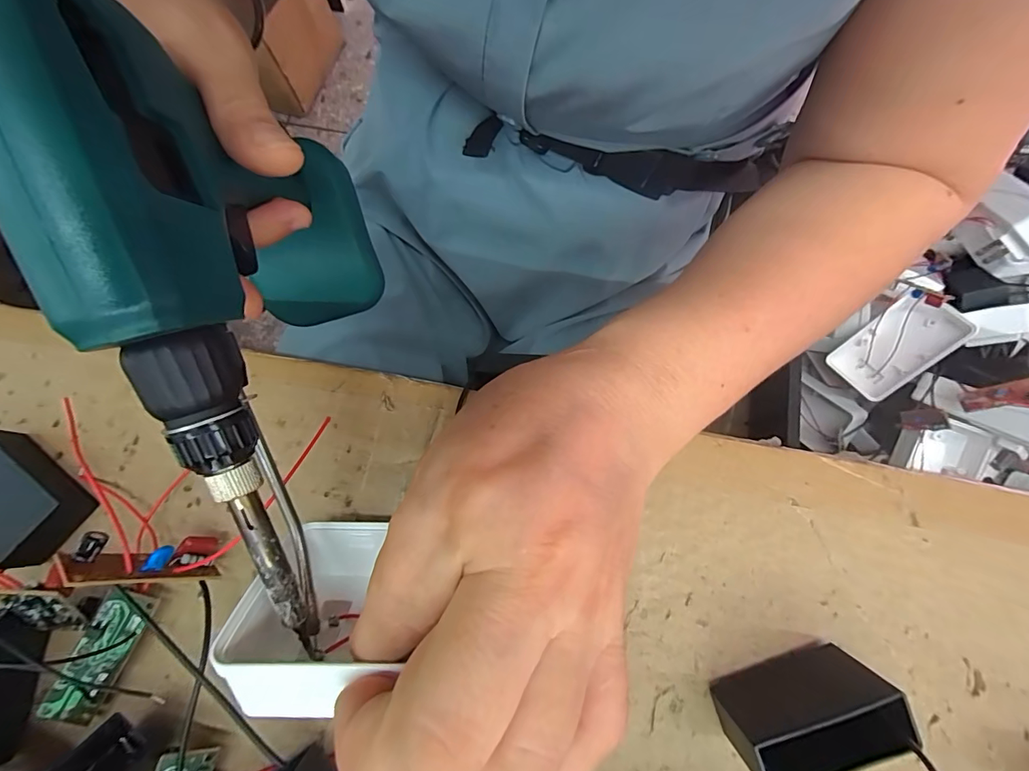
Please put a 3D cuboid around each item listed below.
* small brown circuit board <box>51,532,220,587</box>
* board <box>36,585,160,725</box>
[{"bbox_3d":[-0.123,0.058,0.147,0.011,0.043,0.014,-3,72,30],"label":"small brown circuit board"},{"bbox_3d":[-0.144,0.094,0.153,0.016,0.004,0.045,29,79,-21],"label":"board"}]

